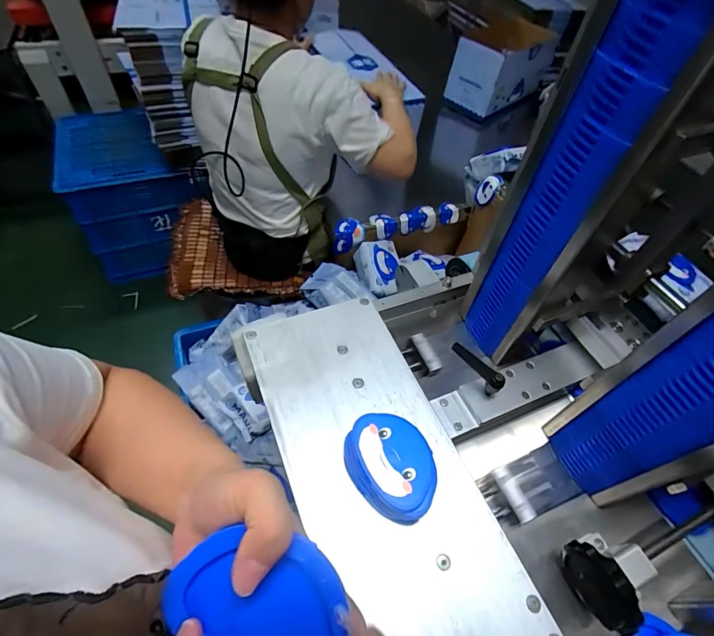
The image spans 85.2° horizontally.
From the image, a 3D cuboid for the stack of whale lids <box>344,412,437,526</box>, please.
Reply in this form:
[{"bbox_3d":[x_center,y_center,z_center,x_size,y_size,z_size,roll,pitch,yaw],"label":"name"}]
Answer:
[{"bbox_3d":[0.034,0.152,0.399,0.078,0.055,0.105,-30,61,-24],"label":"stack of whale lids"}]

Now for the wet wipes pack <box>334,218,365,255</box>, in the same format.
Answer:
[{"bbox_3d":[-0.022,-0.220,1.031,0.084,0.085,0.053,-5,54,-9],"label":"wet wipes pack"}]

